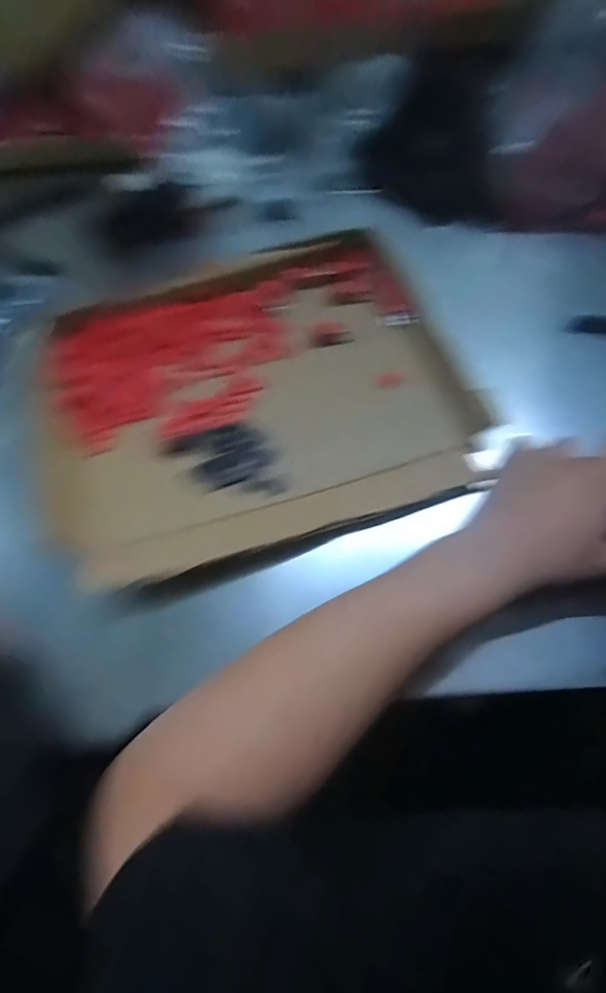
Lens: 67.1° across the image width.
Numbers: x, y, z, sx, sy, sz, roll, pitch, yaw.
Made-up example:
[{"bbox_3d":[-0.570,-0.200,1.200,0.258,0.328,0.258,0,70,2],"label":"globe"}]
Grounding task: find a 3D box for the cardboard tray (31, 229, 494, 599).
[{"bbox_3d":[-0.040,-0.082,0.374,0.335,0.031,0.257,-17,68,-6],"label":"cardboard tray"}]

